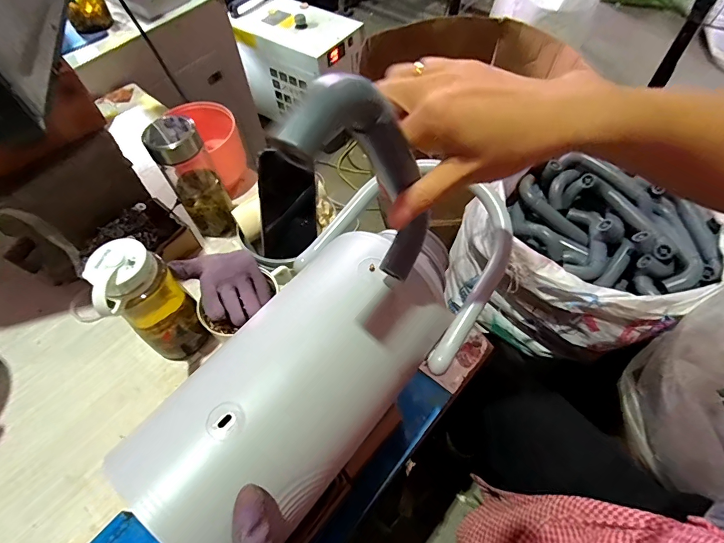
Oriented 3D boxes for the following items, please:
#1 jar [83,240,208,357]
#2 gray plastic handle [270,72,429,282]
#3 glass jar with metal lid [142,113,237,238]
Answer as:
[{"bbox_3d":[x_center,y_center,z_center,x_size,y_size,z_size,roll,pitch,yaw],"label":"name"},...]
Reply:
[{"bbox_3d":[-0.265,0.041,0.522,0.078,0.183,0.077,-1,57,2],"label":"jar"},{"bbox_3d":[0.009,-0.051,0.279,0.065,0.174,0.026,-20,57,11],"label":"gray plastic handle"},{"bbox_3d":[-0.258,-0.143,0.639,0.070,0.199,0.068,-1,57,2],"label":"glass jar with metal lid"}]

